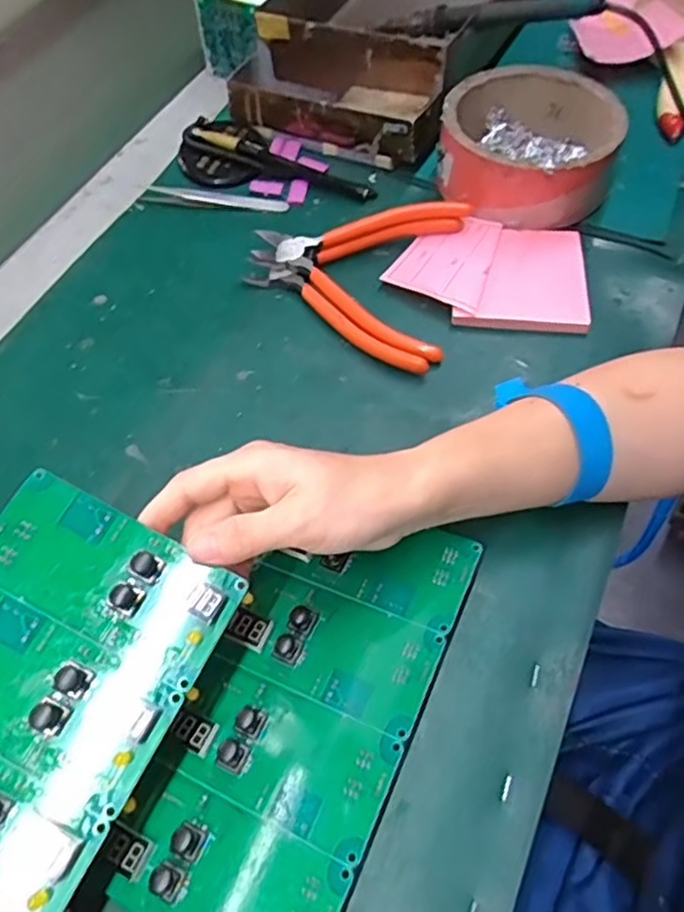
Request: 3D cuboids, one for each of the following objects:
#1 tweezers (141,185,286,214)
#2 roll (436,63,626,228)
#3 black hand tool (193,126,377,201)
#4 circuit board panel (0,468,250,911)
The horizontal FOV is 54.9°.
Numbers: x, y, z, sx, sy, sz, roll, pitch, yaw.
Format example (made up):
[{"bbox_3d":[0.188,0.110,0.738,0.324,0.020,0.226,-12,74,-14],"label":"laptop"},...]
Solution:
[{"bbox_3d":[-0.094,-0.193,0.494,0.106,0.009,0.016,5,60,6],"label":"tweezers"},{"bbox_3d":[0.135,-0.228,0.476,0.118,0.053,0.132,16,61,12],"label":"roll"},{"bbox_3d":[-0.045,-0.224,0.501,0.148,0.016,0.019,24,63,16],"label":"black hand tool"},{"bbox_3d":[-0.118,0.088,0.253,0.105,0.015,0.144,28,68,4],"label":"circuit board panel"}]

